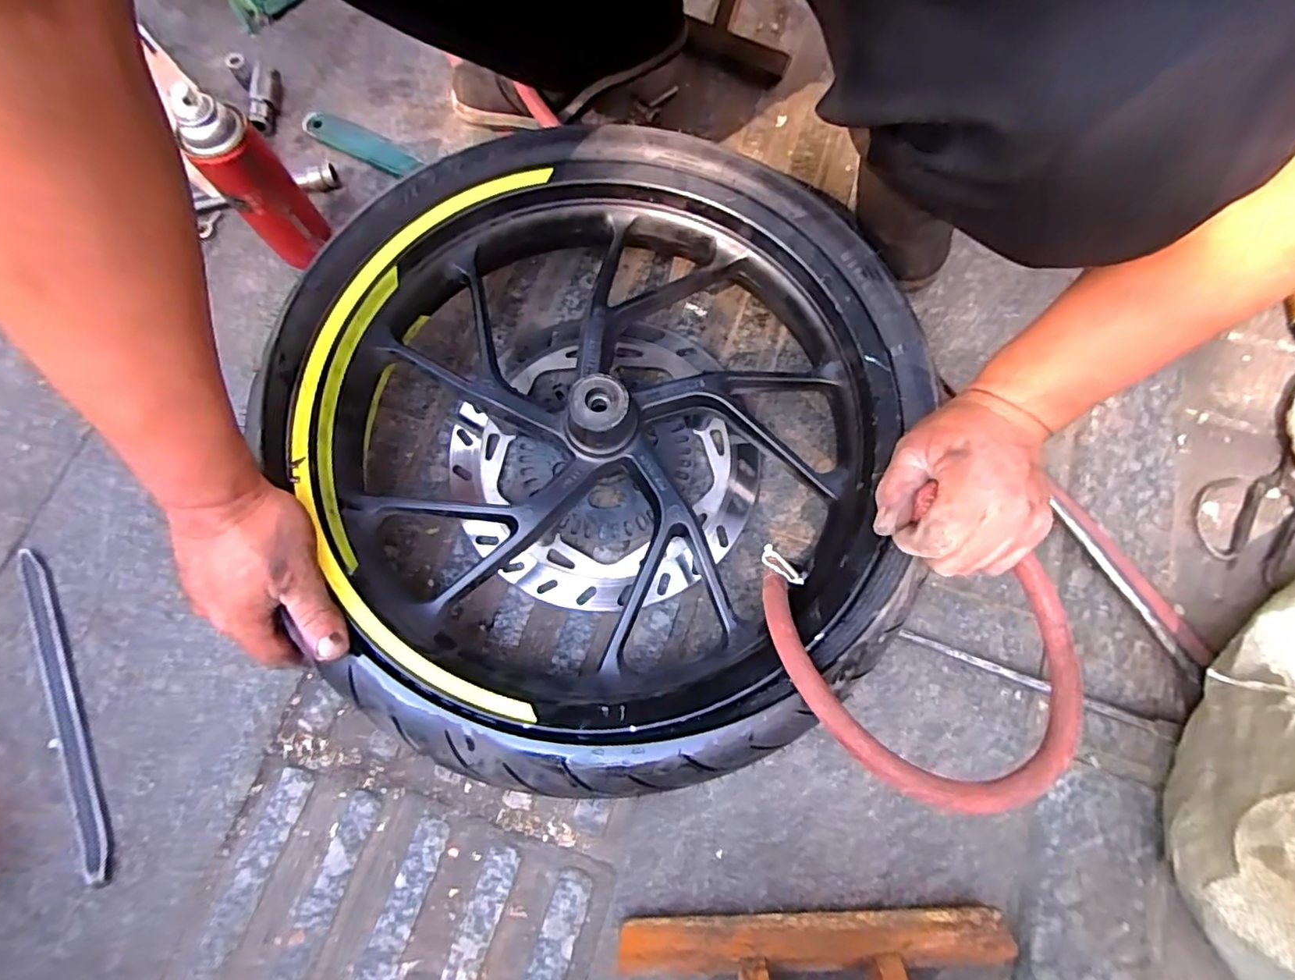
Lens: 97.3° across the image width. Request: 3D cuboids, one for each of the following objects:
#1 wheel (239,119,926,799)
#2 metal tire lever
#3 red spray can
[{"bbox_3d":[-0.026,-0.046,0.485,0.465,0.133,0.495,0,74,-1],"label":"wheel"},{"bbox_3d":[-0.485,0.178,0.473,0.023,0.005,0.284,-27,76,-8],"label":"metal tire lever"},{"bbox_3d":[-0.354,-0.276,0.529,0.059,0.166,0.054,-37,78,-10],"label":"red spray can"}]

